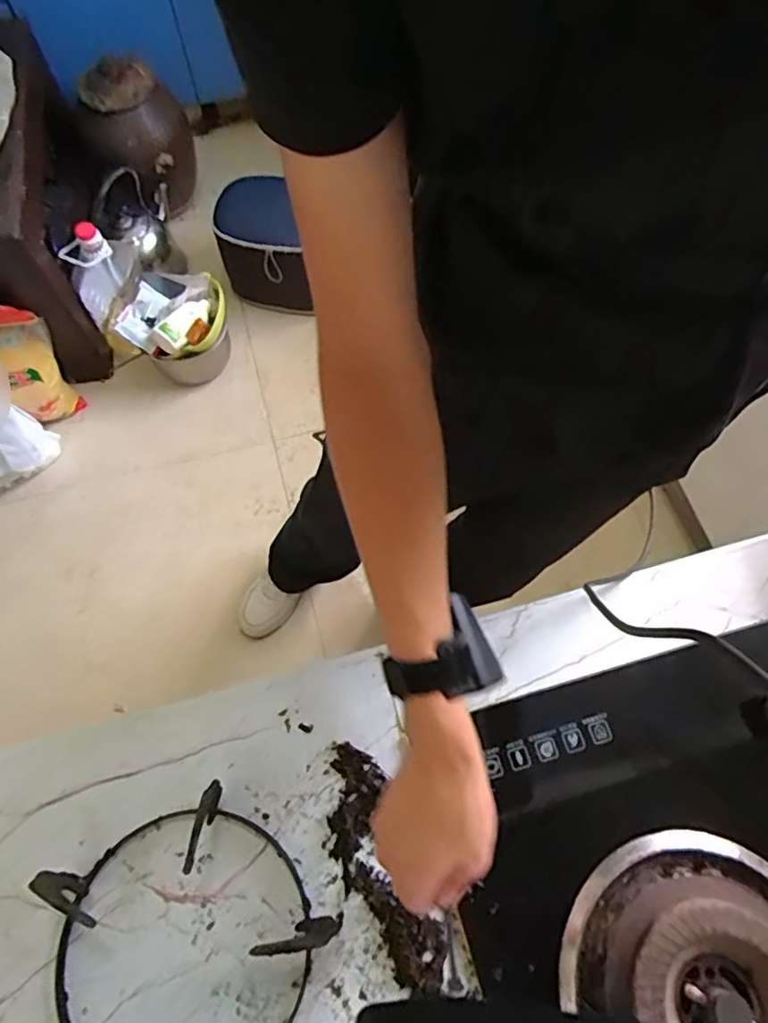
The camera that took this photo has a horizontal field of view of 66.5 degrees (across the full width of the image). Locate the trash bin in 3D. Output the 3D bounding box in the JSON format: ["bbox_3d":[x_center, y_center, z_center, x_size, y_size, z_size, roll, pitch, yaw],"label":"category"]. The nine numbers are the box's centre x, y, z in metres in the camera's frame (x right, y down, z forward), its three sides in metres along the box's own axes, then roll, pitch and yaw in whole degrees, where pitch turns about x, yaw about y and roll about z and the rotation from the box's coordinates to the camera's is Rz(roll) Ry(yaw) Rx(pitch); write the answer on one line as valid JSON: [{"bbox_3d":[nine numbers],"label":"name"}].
[{"bbox_3d":[-0.480,-0.439,1.410,0.207,0.214,0.217,7,68,2],"label":"trash bin"}]

